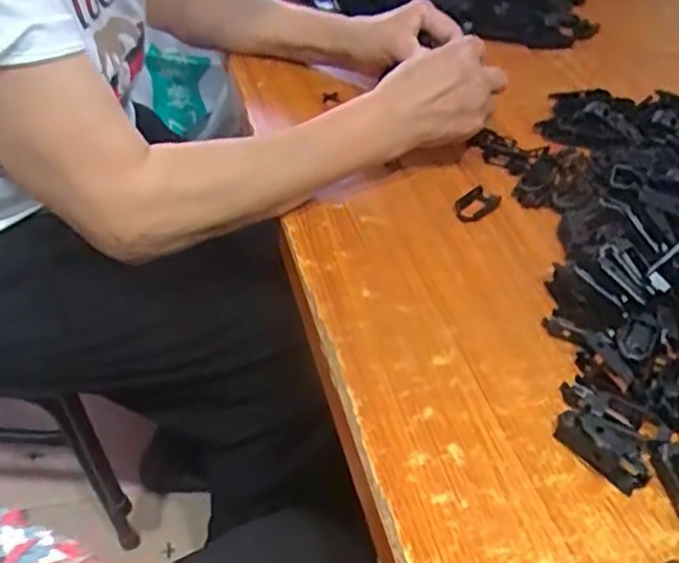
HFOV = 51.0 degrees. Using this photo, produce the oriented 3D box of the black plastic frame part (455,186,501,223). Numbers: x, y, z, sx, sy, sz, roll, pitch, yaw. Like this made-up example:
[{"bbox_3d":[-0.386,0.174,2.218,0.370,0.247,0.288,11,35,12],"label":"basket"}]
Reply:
[{"bbox_3d":[0.116,-0.064,0.601,0.026,0.009,0.050,29,44,25],"label":"black plastic frame part"}]

